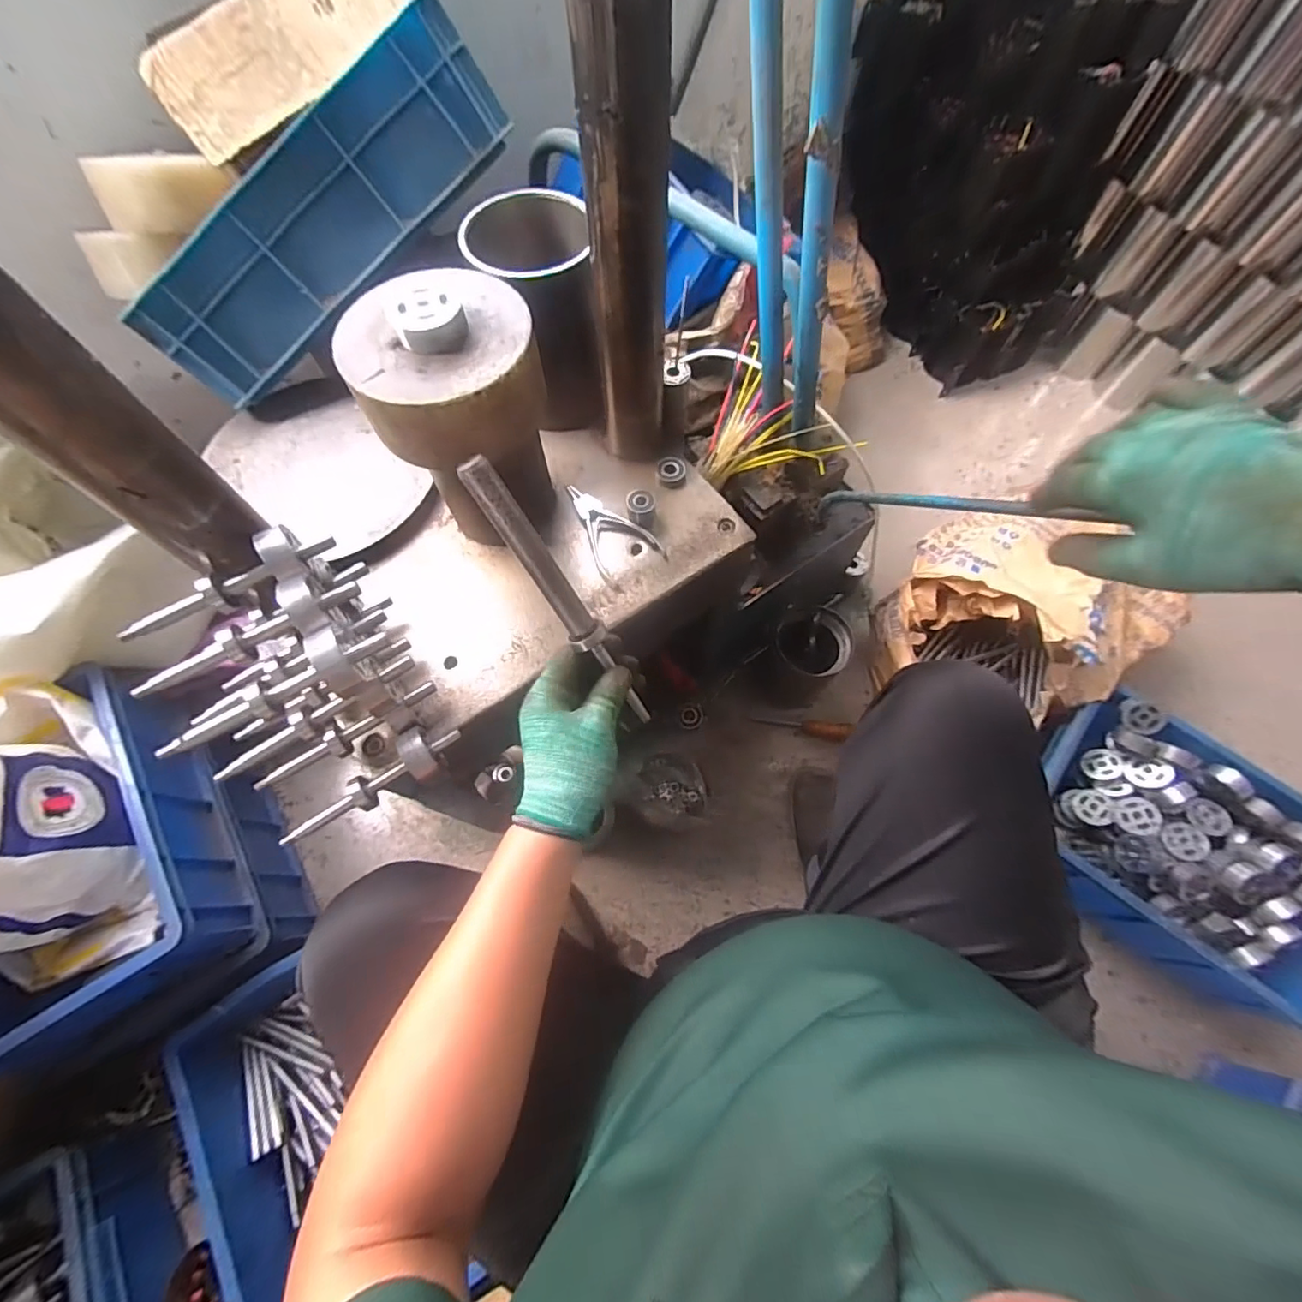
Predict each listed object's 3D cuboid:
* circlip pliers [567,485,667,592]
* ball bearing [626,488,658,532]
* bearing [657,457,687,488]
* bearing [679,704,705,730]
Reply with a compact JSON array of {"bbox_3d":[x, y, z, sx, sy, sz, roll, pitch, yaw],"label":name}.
[{"bbox_3d":[-0.050,-0.131,0.599,0.069,0.015,0.128,-37,71,-14],"label":"circlip pliers"},{"bbox_3d":[-0.009,-0.154,0.599,0.032,0.035,0.025,8,67,4],"label":"ball bearing"},{"bbox_3d":[0.025,-0.205,0.632,0.029,0.016,0.031,0,67,1],"label":"bearing"},{"bbox_3d":[0.070,0.113,0.959,0.052,0.009,0.045,-31,96,-28],"label":"bearing"}]

